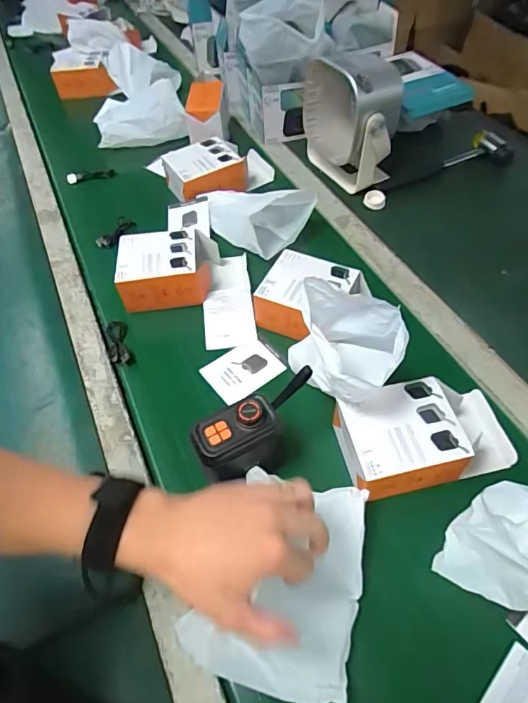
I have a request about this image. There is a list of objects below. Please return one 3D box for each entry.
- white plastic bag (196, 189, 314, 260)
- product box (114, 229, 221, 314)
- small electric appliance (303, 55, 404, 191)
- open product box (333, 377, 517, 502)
[{"bbox_3d":[-0.020,-0.218,0.730,0.176,0.067,0.103,16,58,16],"label":"white plastic bag"},{"bbox_3d":[-0.137,-0.122,0.668,0.140,0.068,0.100,-8,55,0],"label":"product box"},{"bbox_3d":[0.149,-0.393,0.774,0.110,0.190,0.185,-31,57,-18],"label":"small electric appliance"},{"bbox_3d":[0.171,0.090,0.493,0.181,0.064,0.105,-16,55,-5],"label":"open product box"}]

